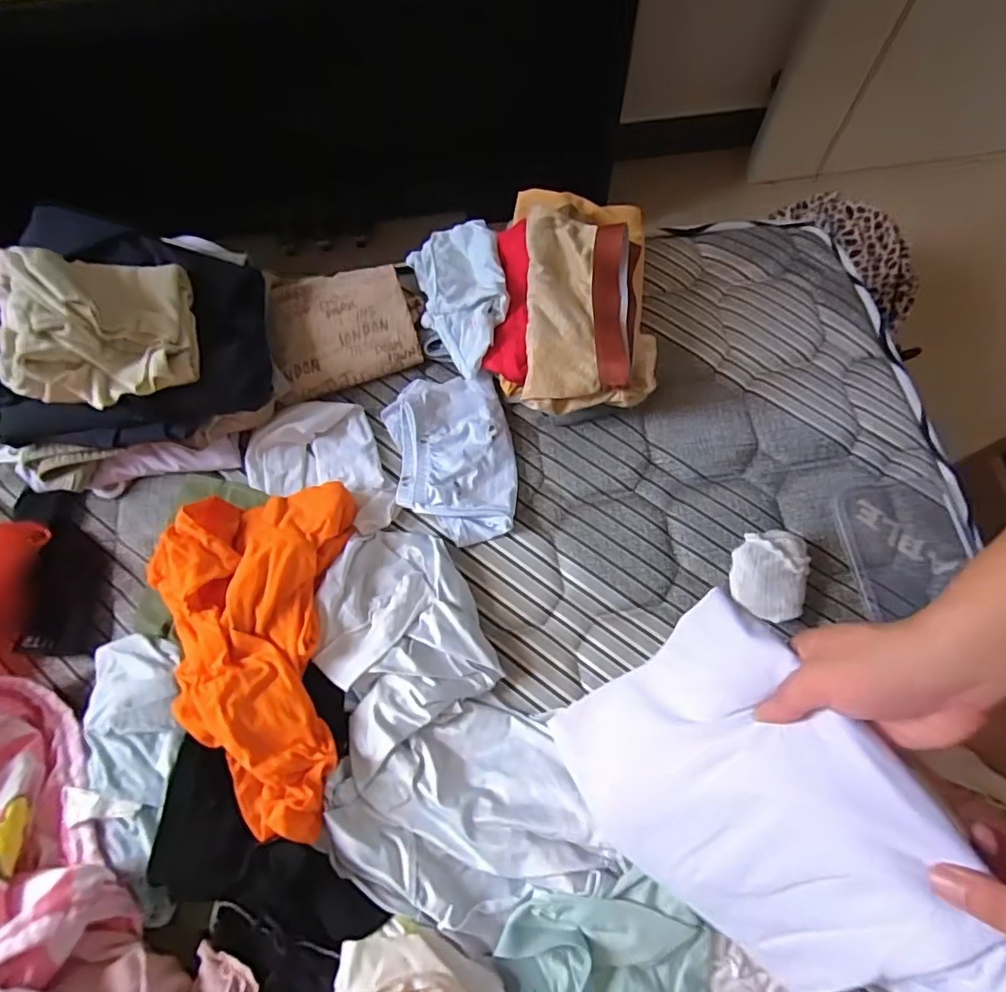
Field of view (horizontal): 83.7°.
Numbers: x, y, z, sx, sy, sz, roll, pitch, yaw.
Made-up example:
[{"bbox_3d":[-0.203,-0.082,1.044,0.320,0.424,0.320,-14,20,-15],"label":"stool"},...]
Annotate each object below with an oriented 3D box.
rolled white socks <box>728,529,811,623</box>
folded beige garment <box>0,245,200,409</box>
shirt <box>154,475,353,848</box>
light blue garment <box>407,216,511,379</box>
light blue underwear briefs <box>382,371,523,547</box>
[{"bbox_3d":[0.260,0.077,0.554,0.074,0.043,0.086,15,72,8],"label":"rolled white socks"},{"bbox_3d":[-0.389,-0.164,0.530,0.155,0.085,0.141,-12,70,-2],"label":"folded beige garment"},{"bbox_3d":[-0.243,0.132,0.512,0.180,0.046,0.313,-3,70,2],"label":"shirt"},{"bbox_3d":[-0.046,-0.232,0.639,0.102,0.043,0.194,-12,70,-2],"label":"light blue garment"},{"bbox_3d":[-0.054,-0.043,0.609,0.126,0.031,0.187,-13,70,-2],"label":"light blue underwear briefs"}]

